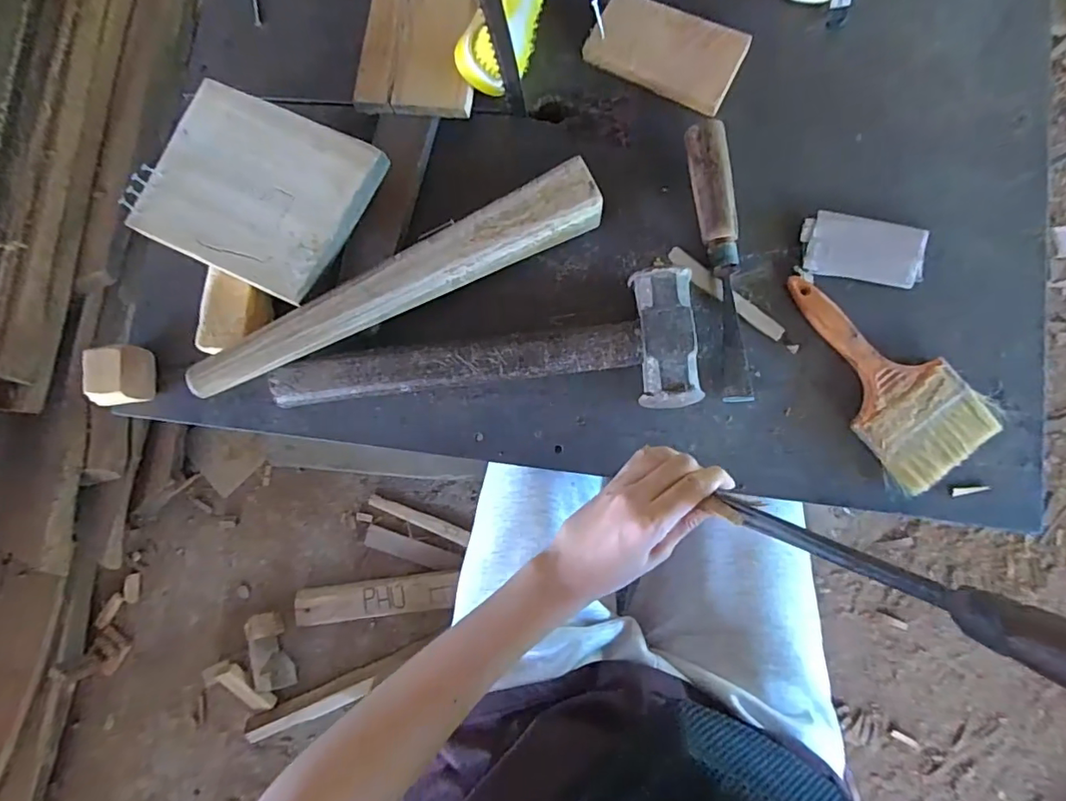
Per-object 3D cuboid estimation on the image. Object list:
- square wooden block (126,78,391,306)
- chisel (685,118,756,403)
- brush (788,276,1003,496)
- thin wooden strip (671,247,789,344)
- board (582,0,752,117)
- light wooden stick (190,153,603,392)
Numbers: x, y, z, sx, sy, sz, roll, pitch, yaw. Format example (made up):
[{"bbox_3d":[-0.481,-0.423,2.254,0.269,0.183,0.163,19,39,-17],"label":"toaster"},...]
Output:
[{"bbox_3d":[-0.231,-0.175,0.441,0.174,0.024,0.141,24,86,8],"label":"square wooden block"},{"bbox_3d":[0.159,-0.114,0.441,0.031,0.023,0.228,-8,82,5],"label":"chisel"},{"bbox_3d":[0.279,-0.026,0.430,0.089,0.020,0.184,-34,80,1],"label":"brush"},{"bbox_3d":[0.163,-0.090,0.454,0.116,0.006,0.017,38,81,3],"label":"thin wooden strip"},{"bbox_3d":[0.119,-0.313,0.475,0.131,0.017,0.073,30,86,9],"label":"board"},{"bbox_3d":[-0.113,-0.096,0.441,0.363,0.049,0.054,-26,81,2],"label":"light wooden stick"}]

